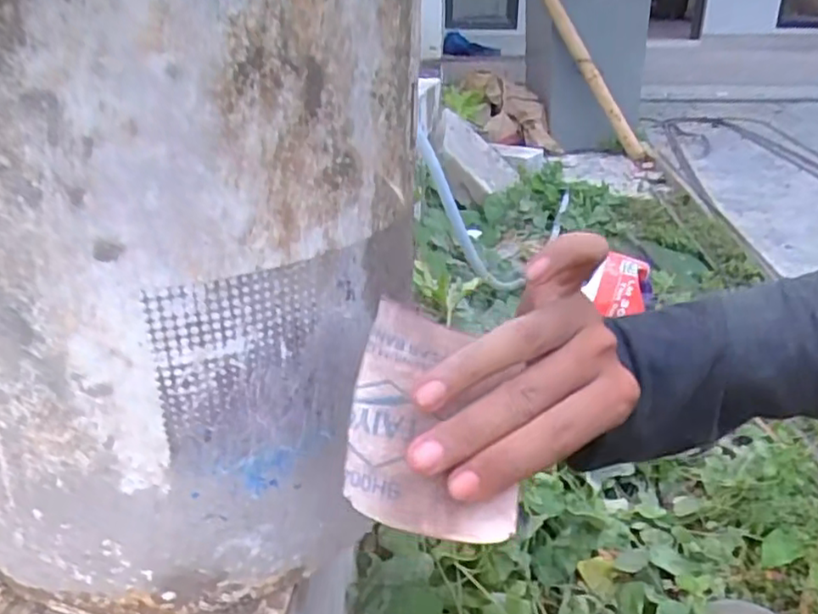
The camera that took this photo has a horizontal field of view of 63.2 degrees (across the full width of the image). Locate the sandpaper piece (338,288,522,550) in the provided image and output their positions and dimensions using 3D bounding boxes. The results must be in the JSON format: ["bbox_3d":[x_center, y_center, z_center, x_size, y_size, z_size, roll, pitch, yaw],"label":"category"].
[{"bbox_3d":[0.009,0.044,0.280,0.066,0.013,0.099,16,51,-17],"label":"sandpaper piece"}]

